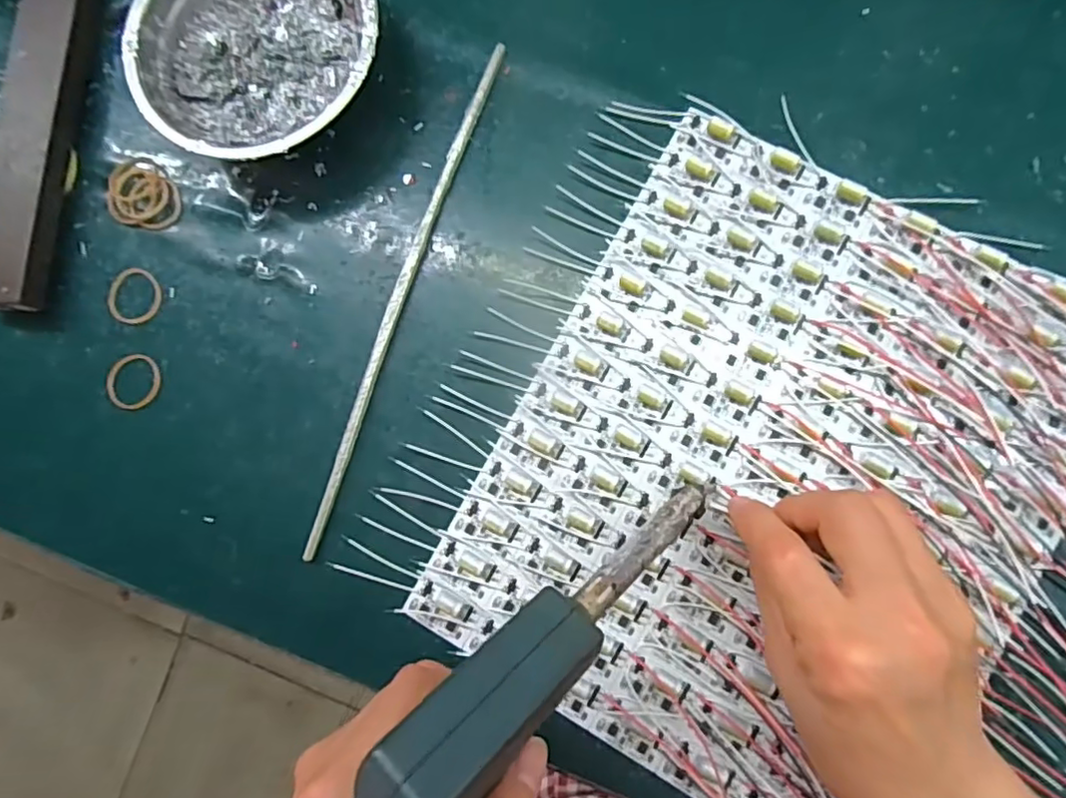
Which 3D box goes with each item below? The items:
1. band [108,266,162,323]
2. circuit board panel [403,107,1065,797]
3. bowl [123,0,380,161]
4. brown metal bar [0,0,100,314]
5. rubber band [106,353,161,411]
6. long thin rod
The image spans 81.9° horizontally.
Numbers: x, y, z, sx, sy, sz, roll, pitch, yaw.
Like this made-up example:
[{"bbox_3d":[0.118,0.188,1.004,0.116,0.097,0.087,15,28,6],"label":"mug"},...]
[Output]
[{"bbox_3d":[-0.215,-0.055,0.333,0.028,0.004,0.030,18,87,7],"label":"band"},{"bbox_3d":[0.111,0.035,0.288,0.238,0.010,0.281,30,88,8],"label":"circuit board panel"},{"bbox_3d":[-0.137,-0.179,0.320,0.124,0.040,0.125,-1,84,6],"label":"bowl"},{"bbox_3d":[-0.275,-0.148,0.339,0.034,0.021,0.202,5,85,6],"label":"brown metal bar"},{"bbox_3d":[-0.215,-0.010,0.329,0.027,0.005,0.030,26,88,8],"label":"rubber band"},{"bbox_3d":[-0.068,-0.054,0.317,0.012,0.006,0.276,19,87,7],"label":"long thin rod"}]

